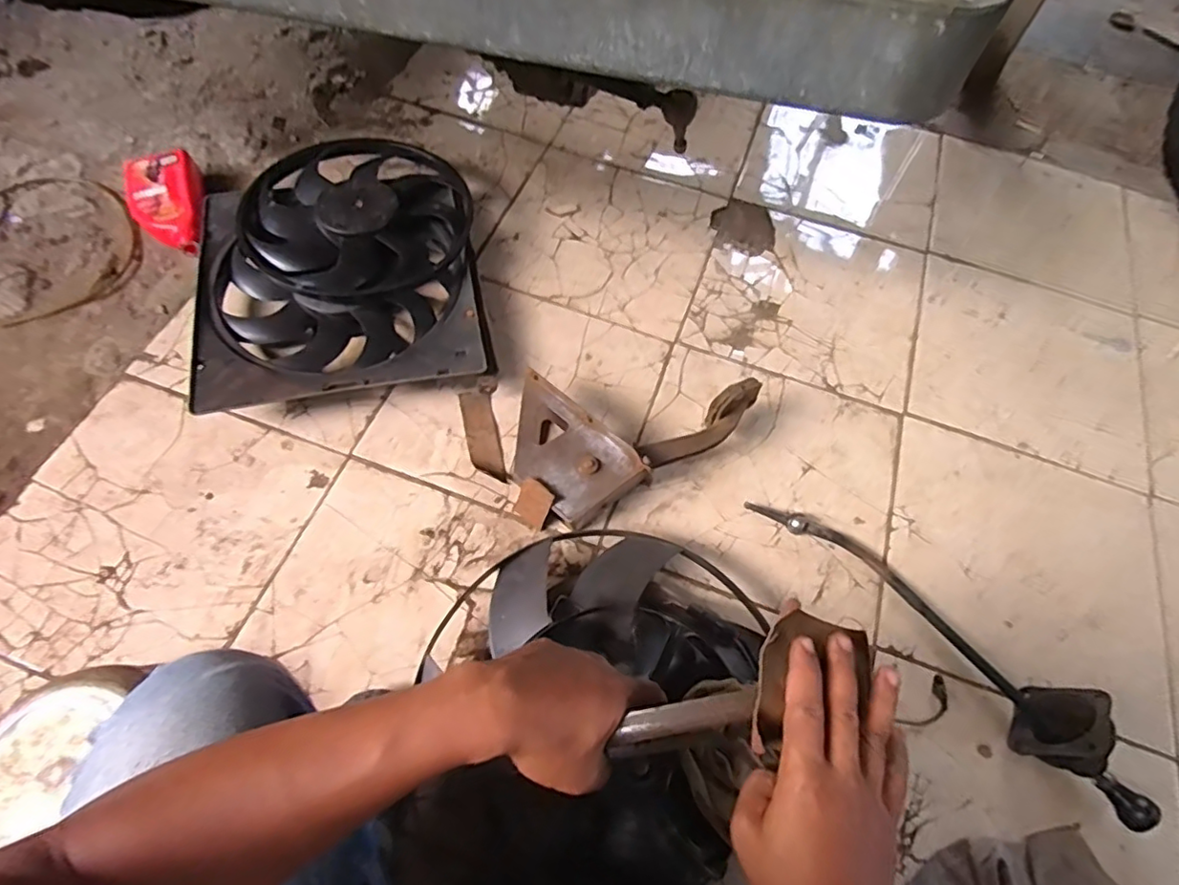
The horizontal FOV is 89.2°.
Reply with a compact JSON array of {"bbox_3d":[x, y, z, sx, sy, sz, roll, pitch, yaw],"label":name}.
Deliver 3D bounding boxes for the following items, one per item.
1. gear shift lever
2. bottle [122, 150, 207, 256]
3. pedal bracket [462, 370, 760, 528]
[{"bbox_3d":[0.471,0.250,0.799,0.582,0.098,0.115,39,69,15],"label":"gear shift lever"},{"bbox_3d":[-0.726,-0.407,1.033,0.122,0.069,0.208,-17,64,-12],"label":"bottle"},{"bbox_3d":[0.016,0.017,0.891,0.445,0.105,0.221,6,64,0],"label":"pedal bracket"}]

